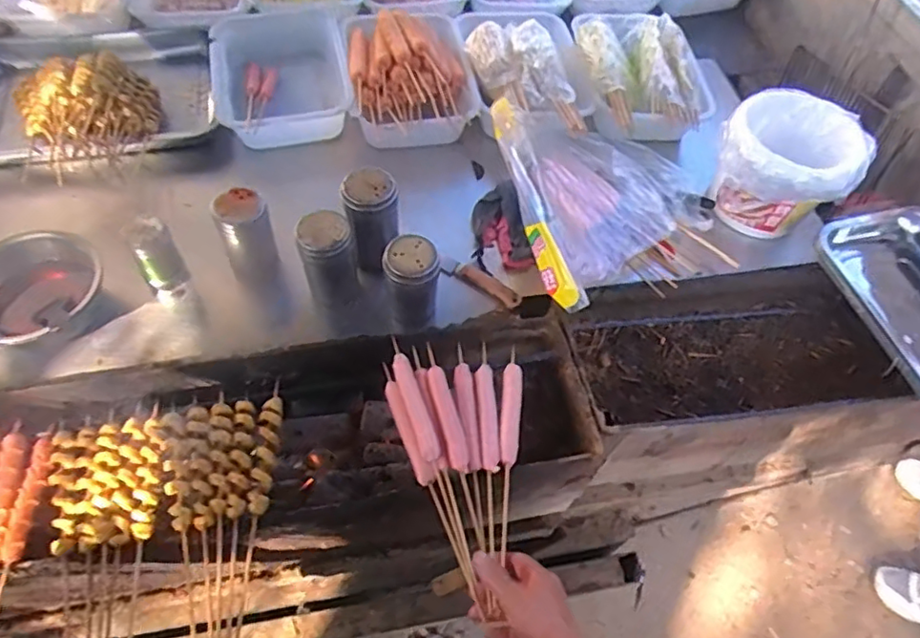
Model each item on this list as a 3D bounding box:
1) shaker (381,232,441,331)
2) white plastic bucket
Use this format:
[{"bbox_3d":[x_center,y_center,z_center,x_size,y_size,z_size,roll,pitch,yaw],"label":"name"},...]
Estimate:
[{"bbox_3d":[-0.058,-0.043,0.740,0.063,0.118,0.059,1,58,-2],"label":"shaker"},{"bbox_3d":[0.463,-0.216,0.878,0.177,0.151,0.168,1,58,-2],"label":"white plastic bucket"}]

